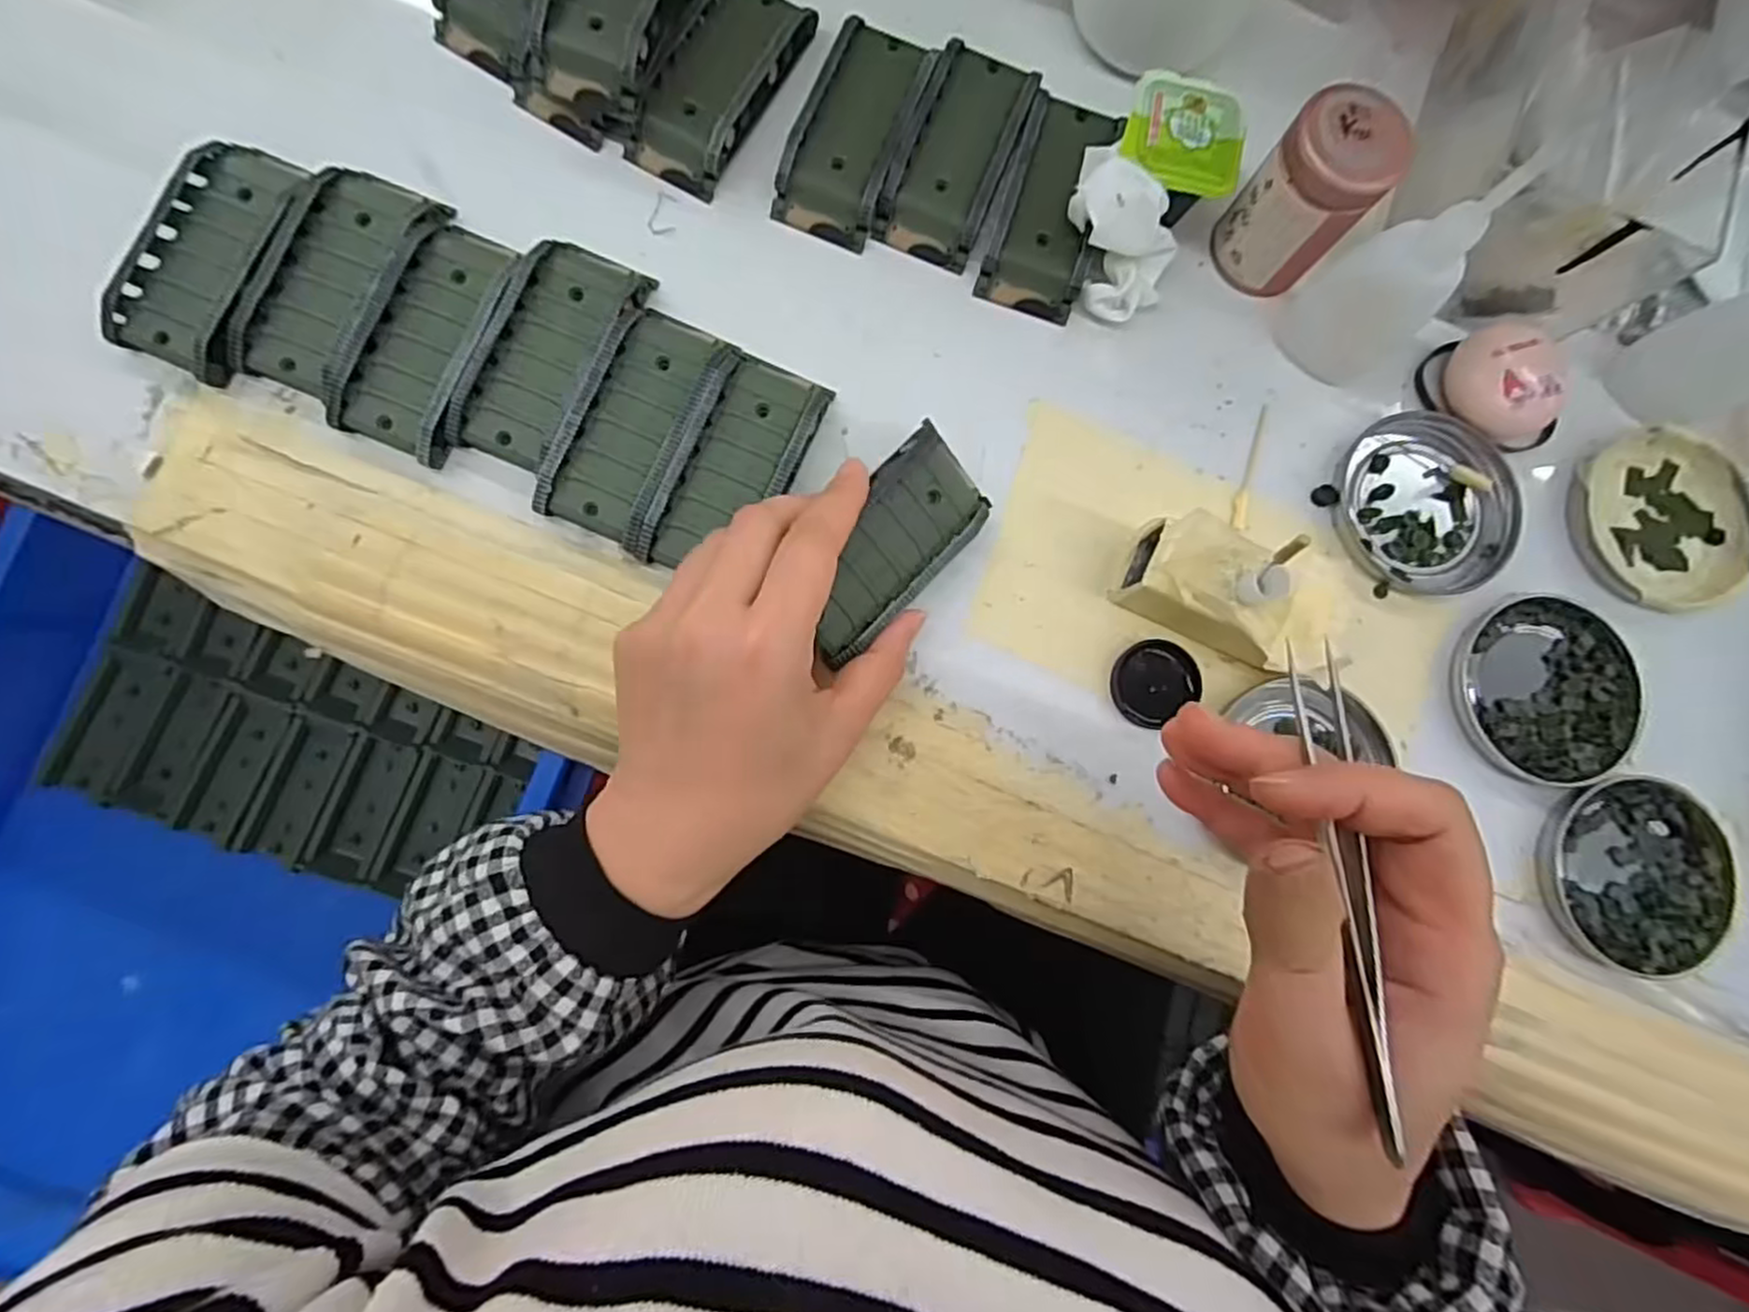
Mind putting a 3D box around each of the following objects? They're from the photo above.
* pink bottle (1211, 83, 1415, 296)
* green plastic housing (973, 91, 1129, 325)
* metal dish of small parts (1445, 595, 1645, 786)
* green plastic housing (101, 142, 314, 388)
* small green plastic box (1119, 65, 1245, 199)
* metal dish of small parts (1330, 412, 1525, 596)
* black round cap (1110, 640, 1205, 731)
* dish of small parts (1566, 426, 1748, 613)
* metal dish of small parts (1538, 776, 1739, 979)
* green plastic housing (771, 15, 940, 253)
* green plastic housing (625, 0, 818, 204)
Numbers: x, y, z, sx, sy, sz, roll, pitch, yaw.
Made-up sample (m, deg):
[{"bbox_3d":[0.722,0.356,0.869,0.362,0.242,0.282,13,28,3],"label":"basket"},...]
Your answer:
[{"bbox_3d":[0.176,-0.186,0.302,0.040,0.065,0.043,1,83,-4],"label":"pink bottle"},{"bbox_3d":[0.079,-0.196,0.321,0.047,0.019,0.092,17,82,-2],"label":"green plastic housing"},{"bbox_3d":[0.285,0.013,0.314,0.074,0.010,0.078,1,83,-4],"label":"metal dish of small parts"},{"bbox_3d":[-0.261,-0.159,0.294,0.047,0.017,0.093,22,82,-1],"label":"green plastic housing"},{"bbox_3d":[0.126,-0.212,0.303,0.047,0.011,0.051,7,82,-3],"label":"small green plastic box"},{"bbox_3d":[0.240,-0.067,0.323,0.078,0.008,0.079,1,83,-4],"label":"metal dish of small parts"},{"bbox_3d":[0.115,0.010,0.304,0.035,0.005,0.032,1,83,-4],"label":"black round cap"},{"bbox_3d":[0.351,-0.062,0.330,0.076,0.014,0.077,1,83,-4],"label":"dish of small parts"},{"bbox_3d":[0.317,0.090,0.307,0.076,0.010,0.077,-11,84,-6],"label":"metal dish of small parts"},{"bbox_3d":[-0.007,-0.228,0.320,0.043,0.020,0.095,22,82,-1],"label":"green plastic housing"},{"bbox_3d":[-0.067,-0.249,0.319,0.045,0.019,0.096,26,81,-1],"label":"green plastic housing"}]

